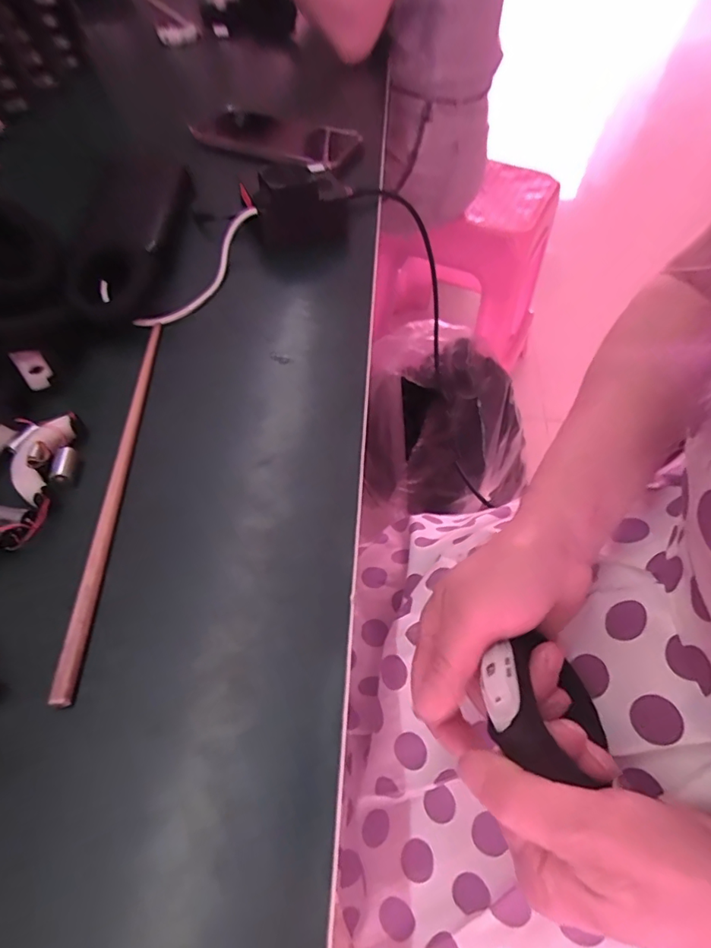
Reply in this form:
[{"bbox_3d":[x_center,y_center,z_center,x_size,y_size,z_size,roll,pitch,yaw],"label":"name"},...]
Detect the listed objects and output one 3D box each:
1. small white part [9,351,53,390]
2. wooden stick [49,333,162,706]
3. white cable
[{"bbox_3d":[-0.195,-0.064,0.301,0.016,0.024,0.004,-31,38,-22],"label":"small white part"},{"bbox_3d":[-0.130,-0.001,0.273,0.008,0.006,0.237,-2,55,-3],"label":"wooden stick"},{"bbox_3d":[-0.111,-0.154,0.365,0.022,0.025,0.137,22,57,13],"label":"white cable"}]

